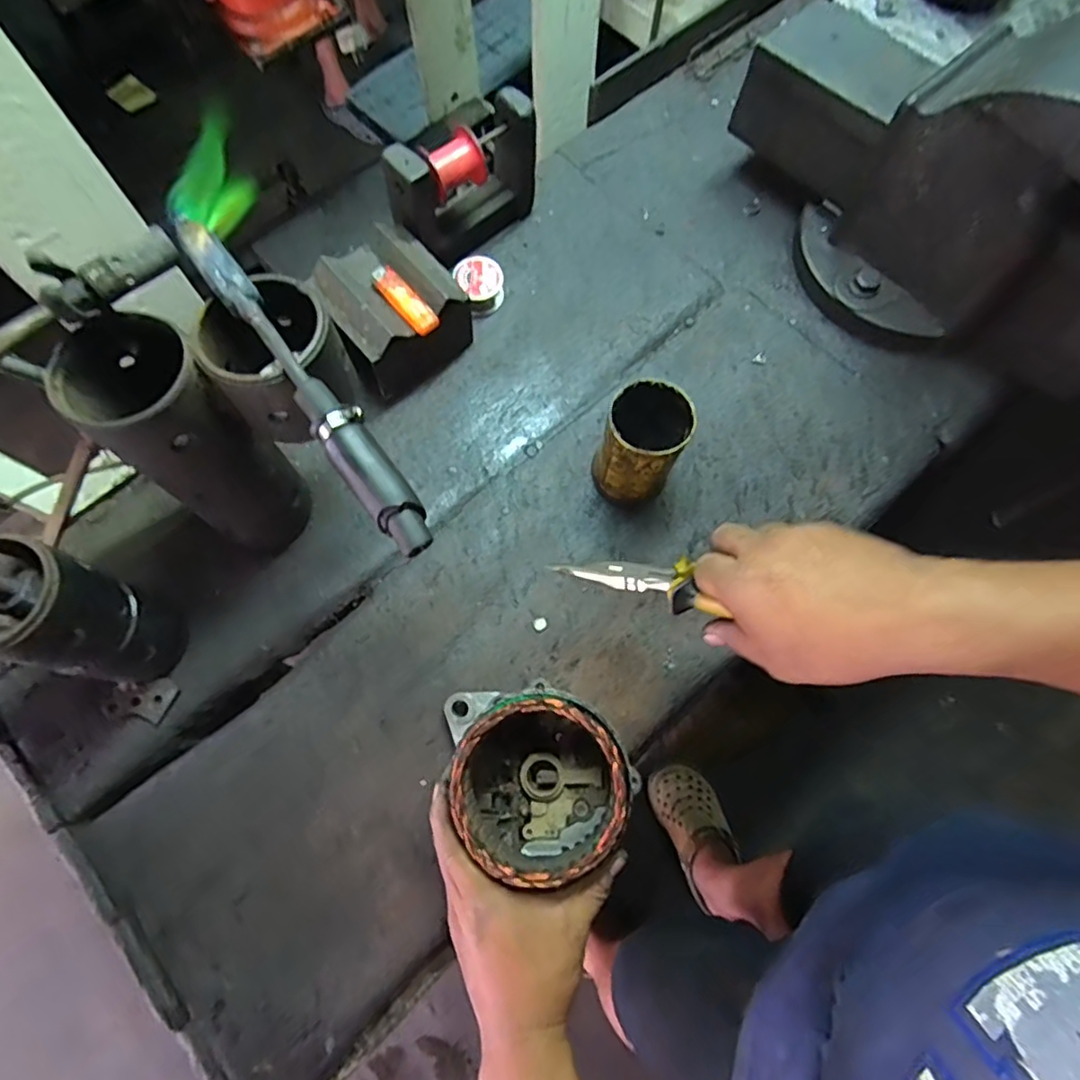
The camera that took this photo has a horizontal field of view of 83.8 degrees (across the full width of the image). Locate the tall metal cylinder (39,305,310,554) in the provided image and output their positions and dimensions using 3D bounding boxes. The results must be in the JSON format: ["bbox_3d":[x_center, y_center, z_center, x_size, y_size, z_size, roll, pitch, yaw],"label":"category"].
[{"bbox_3d":[-0.268,-0.071,0.486,0.090,0.219,0.088,0,70,0],"label":"tall metal cylinder"}]

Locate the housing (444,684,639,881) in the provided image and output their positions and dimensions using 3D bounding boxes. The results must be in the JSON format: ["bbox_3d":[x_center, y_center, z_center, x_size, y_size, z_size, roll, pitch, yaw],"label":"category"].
[{"bbox_3d":[0.000,0.177,0.471,0.131,0.098,0.142,0,70,0],"label":"housing"}]

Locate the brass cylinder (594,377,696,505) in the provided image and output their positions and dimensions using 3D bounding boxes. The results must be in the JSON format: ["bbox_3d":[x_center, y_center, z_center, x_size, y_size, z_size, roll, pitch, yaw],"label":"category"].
[{"bbox_3d":[0.093,-0.086,0.566,0.079,0.116,0.078,22,72,7],"label":"brass cylinder"}]

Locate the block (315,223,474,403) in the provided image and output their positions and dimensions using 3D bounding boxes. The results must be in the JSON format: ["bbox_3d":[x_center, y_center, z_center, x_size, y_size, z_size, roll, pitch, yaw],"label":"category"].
[{"bbox_3d":[-0.148,-0.232,0.620,0.116,0.096,0.115,-42,75,-13],"label":"block"}]

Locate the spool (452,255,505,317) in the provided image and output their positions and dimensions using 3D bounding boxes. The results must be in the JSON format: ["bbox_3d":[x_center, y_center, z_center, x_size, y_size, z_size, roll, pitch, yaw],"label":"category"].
[{"bbox_3d":[-0.066,-0.284,0.673,0.051,0.035,0.052,0,70,0],"label":"spool"}]

